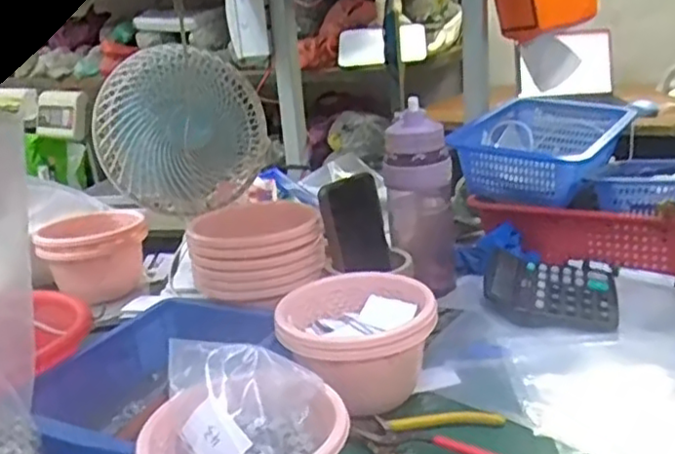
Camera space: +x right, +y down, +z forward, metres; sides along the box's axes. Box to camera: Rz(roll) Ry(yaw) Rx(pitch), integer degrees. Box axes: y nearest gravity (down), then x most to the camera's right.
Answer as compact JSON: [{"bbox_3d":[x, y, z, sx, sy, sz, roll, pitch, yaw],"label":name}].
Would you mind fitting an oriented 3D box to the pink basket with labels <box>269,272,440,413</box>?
[{"bbox_3d":[0.020,0.112,0.663,0.143,0.094,0.123,-7,17,-2],"label":"pink basket with labels"}]

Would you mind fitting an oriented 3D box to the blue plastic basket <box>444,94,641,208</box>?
[{"bbox_3d":[0.279,-0.115,0.975,0.217,0.101,0.257,5,20,33],"label":"blue plastic basket"}]

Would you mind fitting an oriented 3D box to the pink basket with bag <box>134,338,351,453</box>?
[{"bbox_3d":[-0.065,0.168,0.505,0.145,0.117,0.135,-7,17,-2],"label":"pink basket with bag"}]

